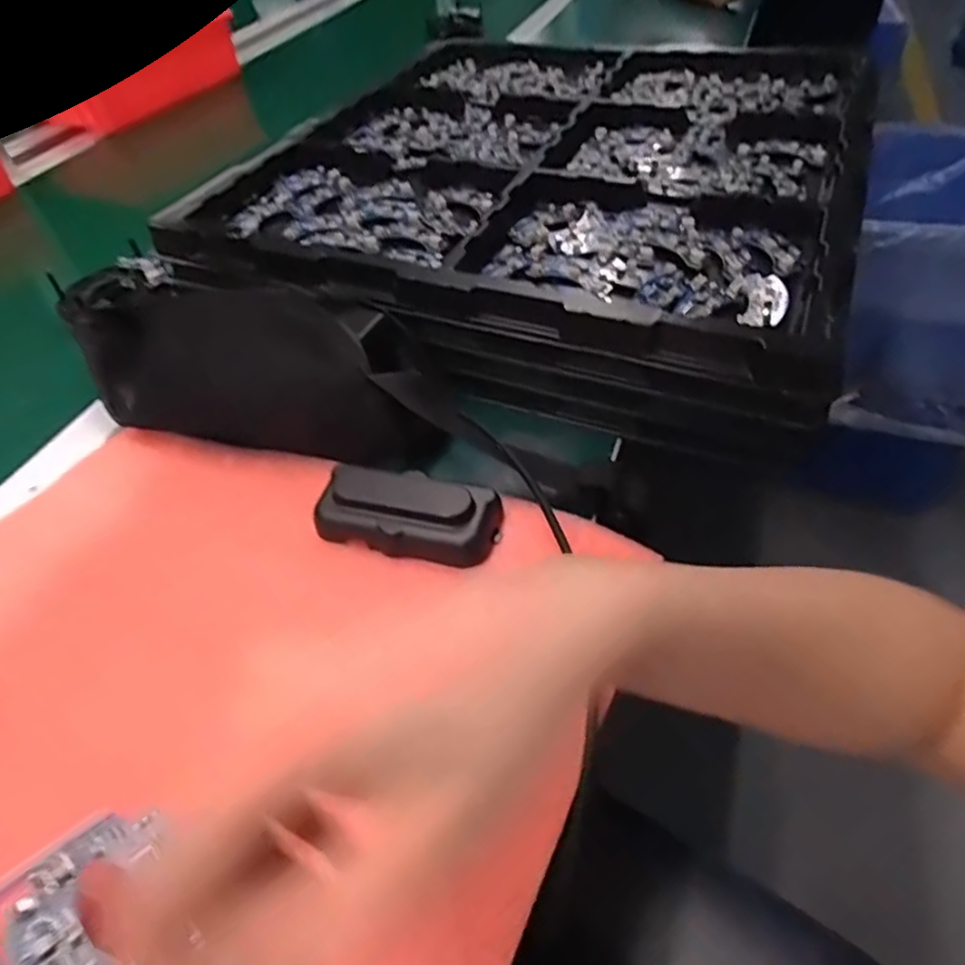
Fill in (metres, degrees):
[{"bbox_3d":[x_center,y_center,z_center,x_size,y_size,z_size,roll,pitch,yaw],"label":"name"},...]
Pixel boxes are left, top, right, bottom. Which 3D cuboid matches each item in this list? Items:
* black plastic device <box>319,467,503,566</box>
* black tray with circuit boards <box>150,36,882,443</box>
[{"bbox_3d":[-0.044,0.017,0.383,0.103,0.024,0.045,8,48,11],"label":"black plastic device"},{"bbox_3d":[0.074,-0.278,0.608,0.493,0.081,0.518,17,50,18],"label":"black tray with circuit boards"}]

